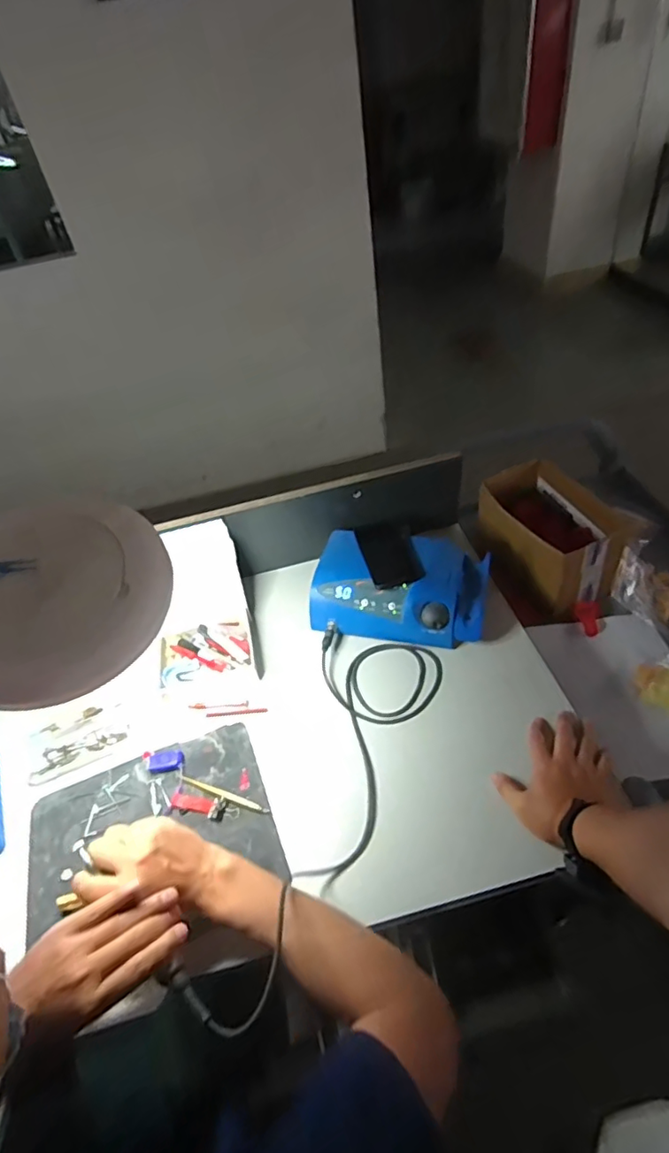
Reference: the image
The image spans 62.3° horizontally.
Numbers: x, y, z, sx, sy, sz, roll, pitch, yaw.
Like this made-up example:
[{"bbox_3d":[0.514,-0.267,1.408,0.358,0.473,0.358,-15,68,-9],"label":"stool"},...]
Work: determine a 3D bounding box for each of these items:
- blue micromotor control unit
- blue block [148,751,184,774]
[{"bbox_3d":[0.104,0.018,0.876,0.267,0.071,0.158,6,46,15],"label":"blue micromotor control unit"},{"bbox_3d":[-0.229,0.251,0.749,0.046,0.016,0.024,-13,44,-2],"label":"blue block"}]

